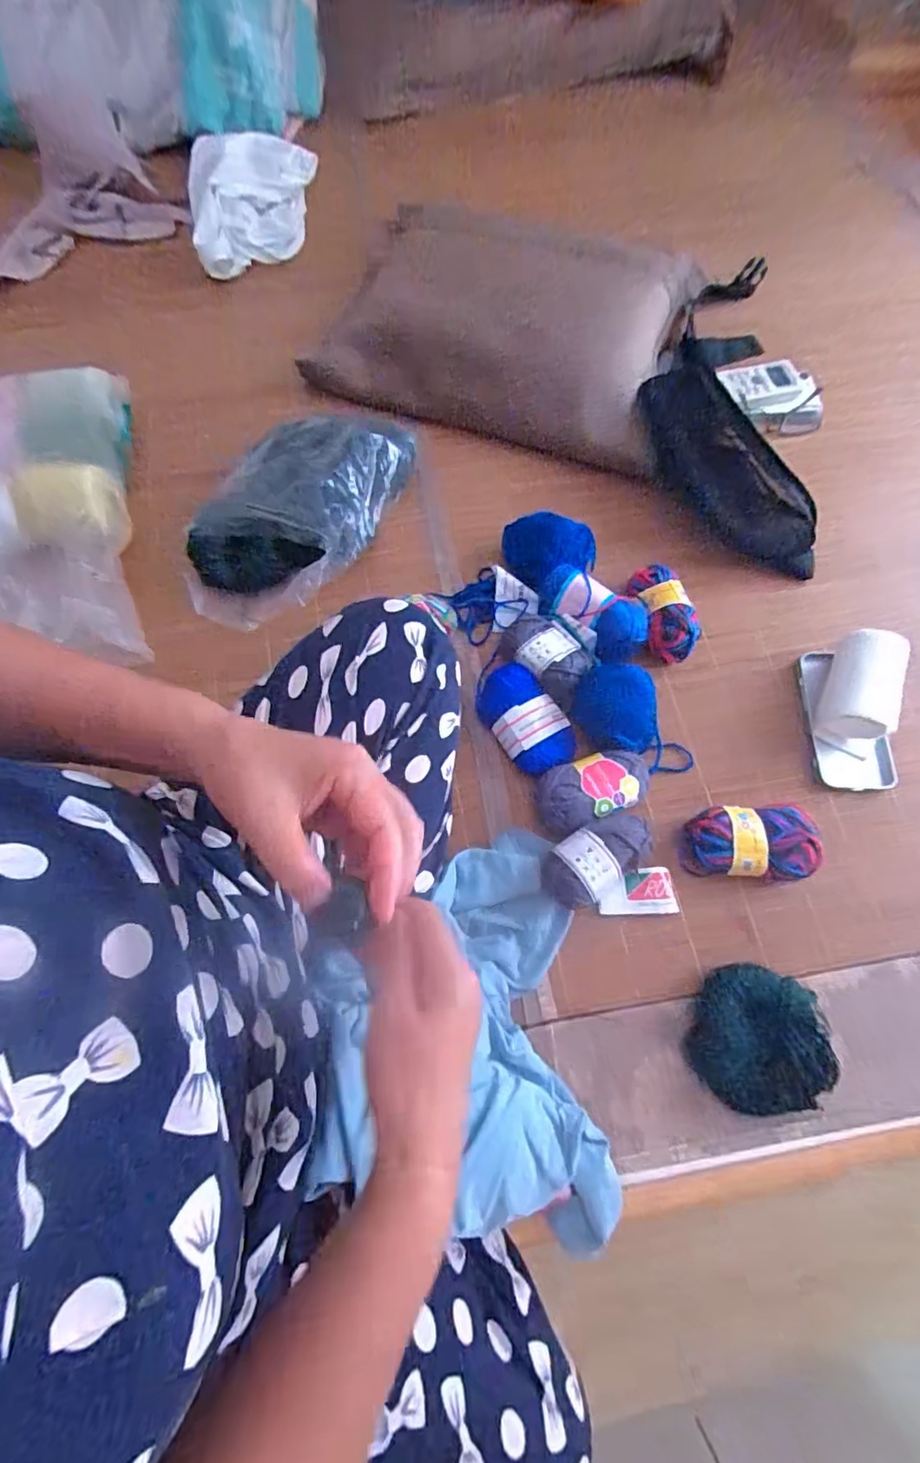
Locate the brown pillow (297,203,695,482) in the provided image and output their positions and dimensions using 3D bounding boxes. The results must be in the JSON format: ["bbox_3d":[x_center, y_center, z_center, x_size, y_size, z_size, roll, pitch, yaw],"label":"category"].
[{"bbox_3d":[0.064,-0.549,0.754,0.457,0.095,0.375,16,71,7],"label":"brown pillow"}]

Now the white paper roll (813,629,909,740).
[{"bbox_3d":[0.394,-0.042,0.553,0.057,0.060,0.104,19,71,7],"label":"white paper roll"}]

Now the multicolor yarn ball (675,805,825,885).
[{"bbox_3d":[0.265,0.103,0.516,0.114,0.041,0.069,-1,70,0],"label":"multicolor yarn ball"}]

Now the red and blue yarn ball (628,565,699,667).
[{"bbox_3d":[0.216,-0.126,0.600,0.059,0.047,0.107,-6,70,-1],"label":"red and blue yarn ball"}]

